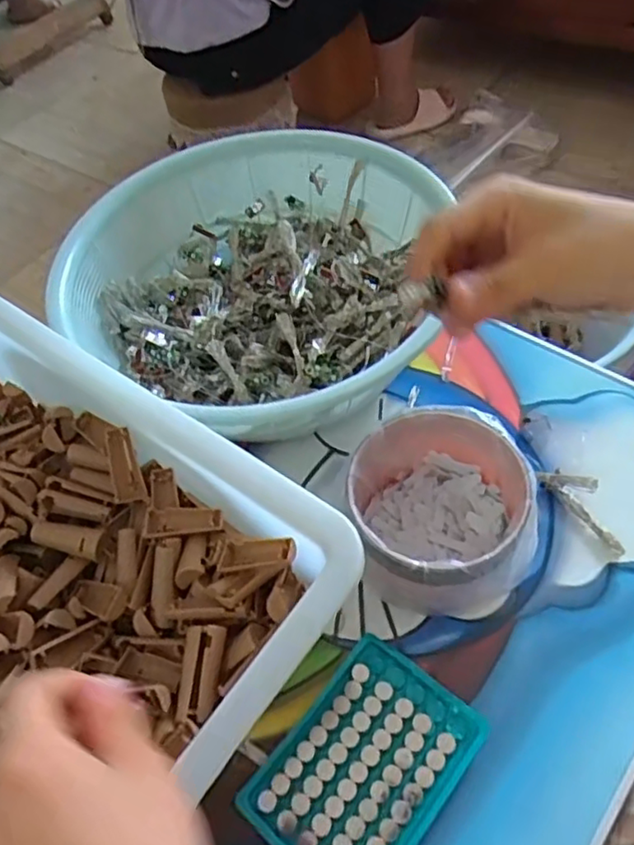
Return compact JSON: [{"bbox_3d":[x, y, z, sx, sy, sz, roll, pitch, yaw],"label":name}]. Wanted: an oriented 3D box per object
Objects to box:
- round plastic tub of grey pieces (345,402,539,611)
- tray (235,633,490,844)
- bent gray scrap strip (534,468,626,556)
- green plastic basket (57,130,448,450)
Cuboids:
[{"bbox_3d":[0.085,0.062,0.435,0.122,0.081,0.123,-4,53,5],"label":"round plastic tub of grey pieces"},{"bbox_3d":[0.028,0.208,0.390,0.095,0.011,0.132,32,64,27],"label":"tray"},{"bbox_3d":[0.199,0.058,0.465,0.025,0.026,0.076,-32,59,-18],"label":"bent gray scrap strip"},{"bbox_3d":[-0.048,-0.137,0.555,0.287,0.080,0.275,-4,53,5],"label":"green plastic basket"}]

